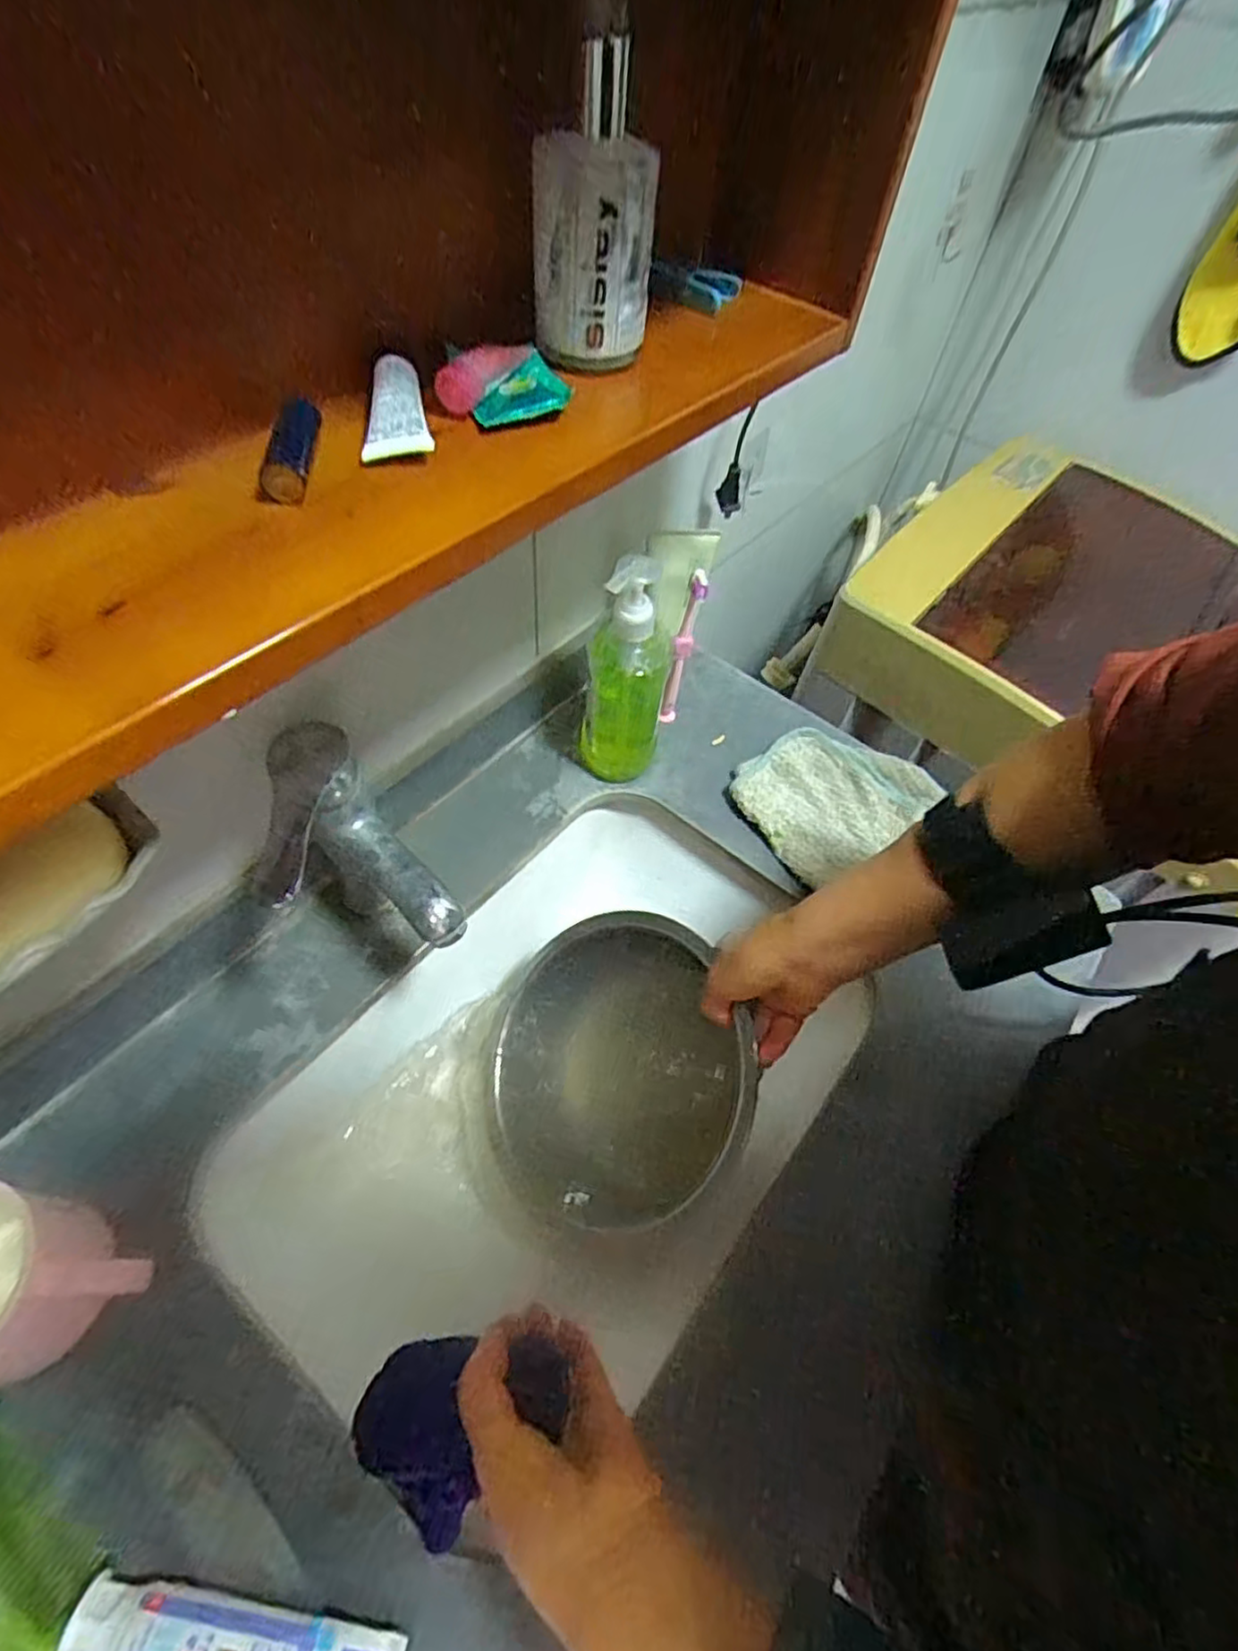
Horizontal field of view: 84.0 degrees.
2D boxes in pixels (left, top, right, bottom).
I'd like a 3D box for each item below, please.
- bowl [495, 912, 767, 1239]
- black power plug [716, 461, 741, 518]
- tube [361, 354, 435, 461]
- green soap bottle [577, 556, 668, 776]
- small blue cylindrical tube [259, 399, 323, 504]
[{"bbox_3d":[0.001,0.179,0.508,0.209,0.080,0.212,-2,75,7],"label":"bowl"},{"bbox_3d":[0.103,-0.310,0.637,0.023,0.068,0.016,13,76,5],"label":"black power plug"},{"bbox_3d":[-0.095,-0.179,0.293,0.027,0.015,0.056,-6,58,-9],"label":"tube"},{"bbox_3d":[0.005,-0.120,0.542,0.069,0.190,0.067,6,55,0],"label":"green soap bottle"},{"bbox_3d":[-0.129,-0.149,0.272,0.016,0.016,0.050,-2,57,-6],"label":"small blue cylindrical tube"}]

